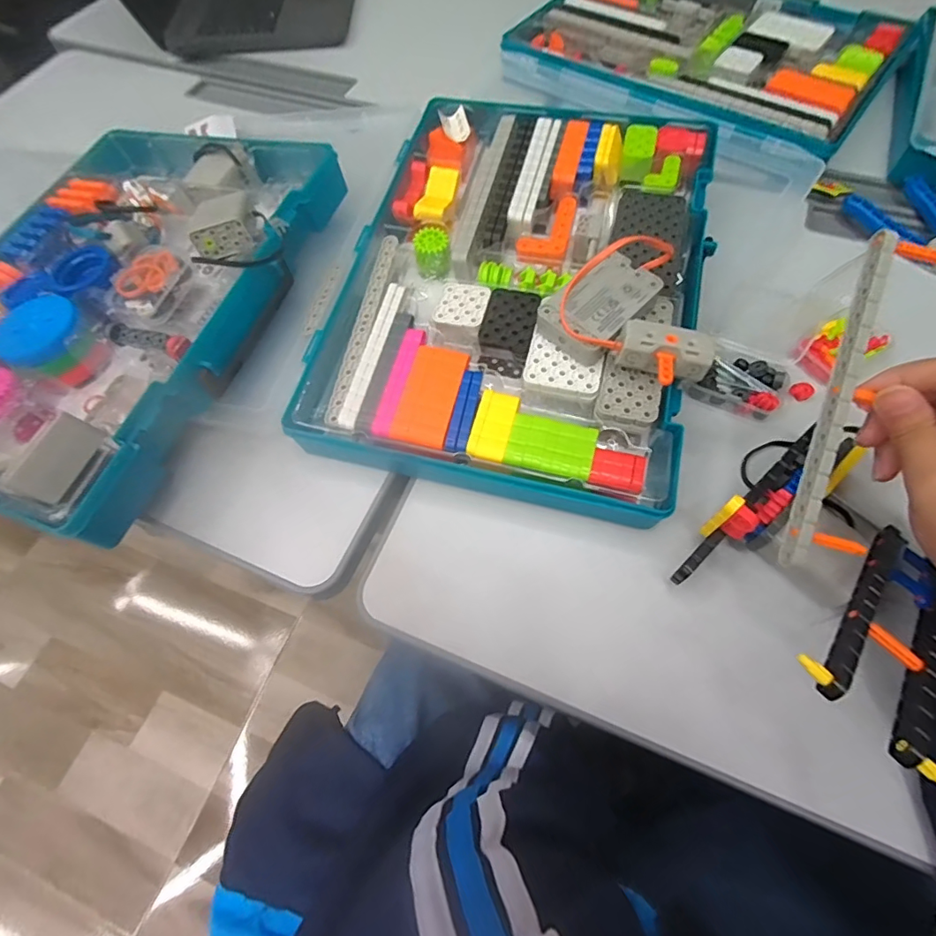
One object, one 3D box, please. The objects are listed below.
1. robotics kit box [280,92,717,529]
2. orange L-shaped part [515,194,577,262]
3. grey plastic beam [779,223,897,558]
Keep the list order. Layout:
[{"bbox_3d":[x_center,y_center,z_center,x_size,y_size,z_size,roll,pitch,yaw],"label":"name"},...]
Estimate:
[{"bbox_3d":[0.043,-0.155,0.381,0.262,0.058,0.368,15,66,10],"label":"robotics kit box"},{"bbox_3d":[0.063,-0.192,0.387,0.037,0.005,0.068,12,65,9],"label":"orange L-shaped part"},{"bbox_3d":[0.187,-0.033,0.249,0.008,0.015,0.167,15,93,10],"label":"grey plastic beam"}]

